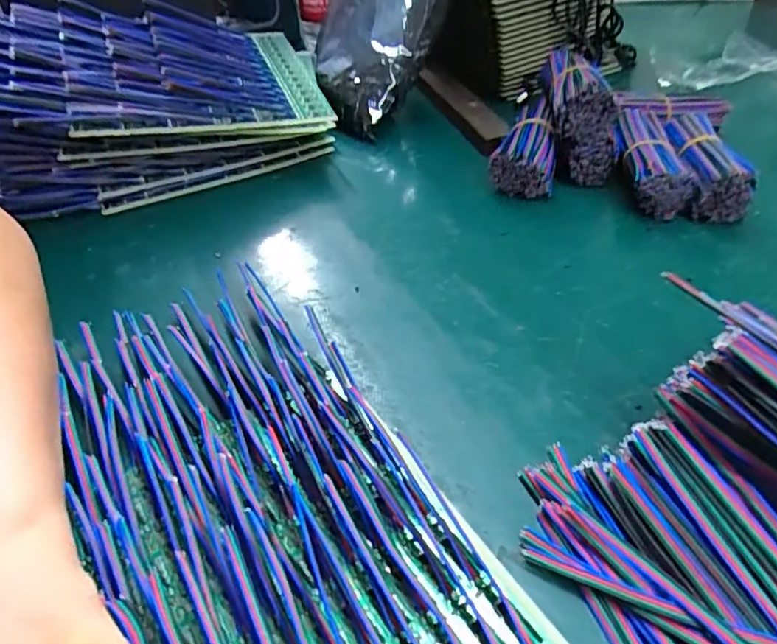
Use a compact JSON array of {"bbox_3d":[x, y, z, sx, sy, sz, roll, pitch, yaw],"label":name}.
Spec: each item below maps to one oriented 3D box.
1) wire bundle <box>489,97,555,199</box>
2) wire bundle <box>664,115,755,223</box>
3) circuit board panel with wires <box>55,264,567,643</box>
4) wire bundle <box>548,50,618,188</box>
[{"bbox_3d":[0.108,-0.137,0.442,0.045,0.026,0.083,11,61,15],"label":"wire bundle"},{"bbox_3d":[0.232,-0.118,0.424,0.038,0.043,0.098,3,43,7],"label":"wire bundle"},{"bbox_3d":[-0.063,0.080,0.242,0.152,0.025,0.277,-26,47,-22],"label":"circuit board panel with wires"},{"bbox_3d":[0.149,-0.161,0.448,0.051,0.068,0.085,3,43,7],"label":"wire bundle"}]

